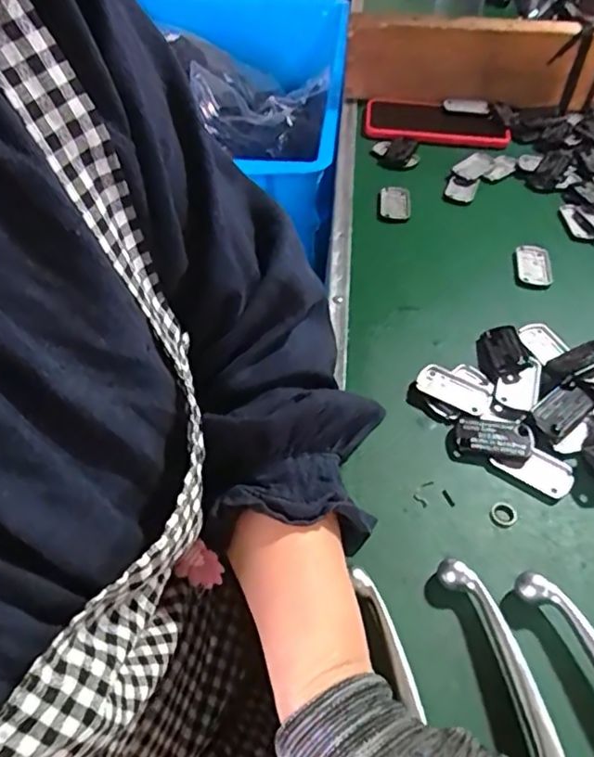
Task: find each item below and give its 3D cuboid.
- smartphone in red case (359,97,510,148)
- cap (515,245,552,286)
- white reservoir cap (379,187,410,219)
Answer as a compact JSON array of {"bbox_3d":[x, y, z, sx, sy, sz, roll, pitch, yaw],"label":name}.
[{"bbox_3d":[0.156,-0.290,0.693,0.157,0.018,0.076,4,49,1],"label":"smartphone in red case"},{"bbox_3d":[0.211,-0.101,0.545,0.027,0.009,0.048,4,49,2],"label":"cap"},{"bbox_3d":[0.096,-0.172,0.601,0.029,0.007,0.049,5,49,2],"label":"white reservoir cap"}]

